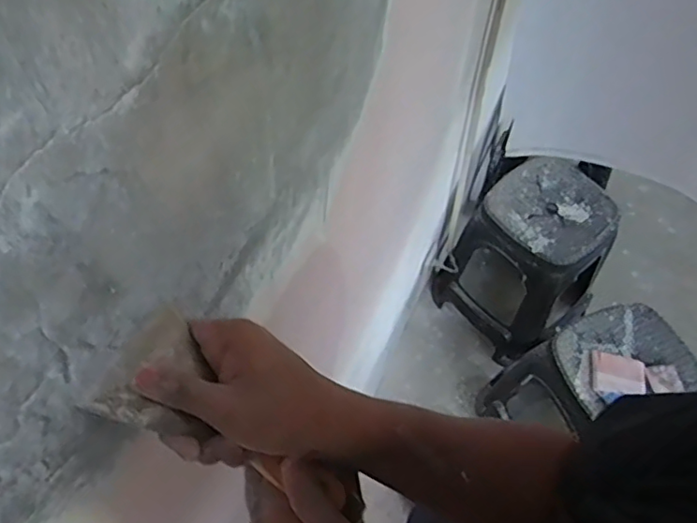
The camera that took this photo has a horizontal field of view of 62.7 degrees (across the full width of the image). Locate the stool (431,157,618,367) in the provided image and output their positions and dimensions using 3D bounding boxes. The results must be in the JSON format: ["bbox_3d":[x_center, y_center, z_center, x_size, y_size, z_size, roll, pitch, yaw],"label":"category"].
[{"bbox_3d":[0.490,0.021,1.551,0.340,0.476,0.299,-33,64,-19],"label":"stool"}]

